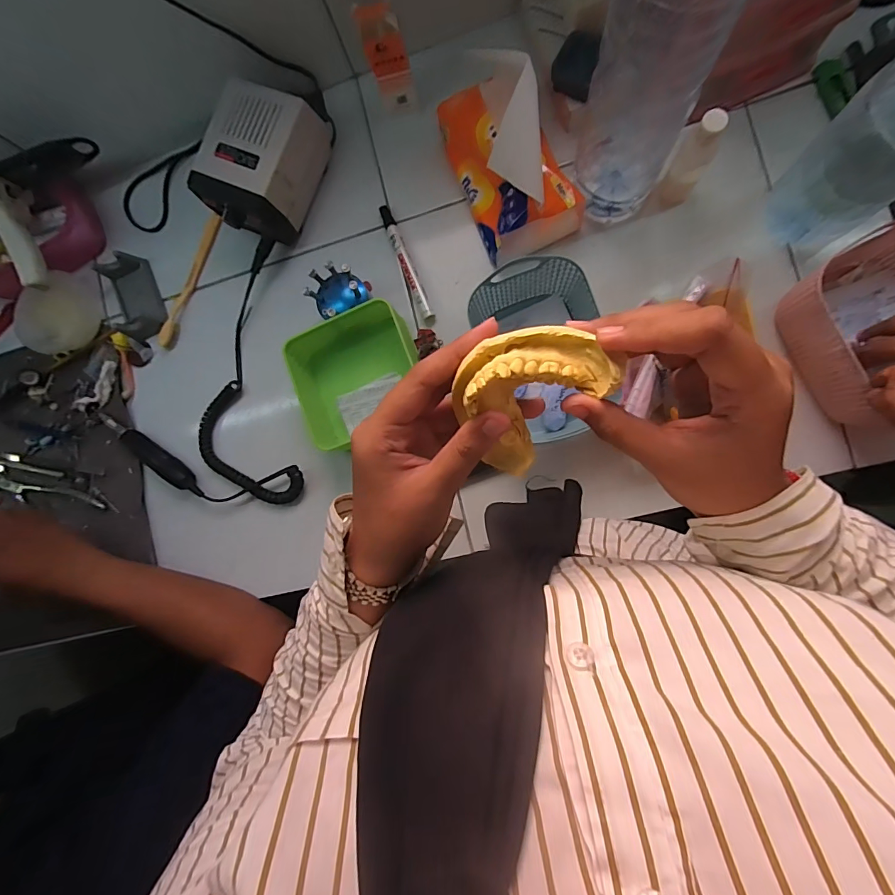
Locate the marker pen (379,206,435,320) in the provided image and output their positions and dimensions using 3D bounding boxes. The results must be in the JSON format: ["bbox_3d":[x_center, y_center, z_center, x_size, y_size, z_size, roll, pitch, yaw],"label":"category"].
[{"bbox_3d":[-0.048,-0.215,0.504,0.015,0.012,0.143,-23,86,8],"label":"marker pen"}]

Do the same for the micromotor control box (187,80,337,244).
[{"bbox_3d":[-0.209,-0.319,0.495,0.096,0.085,0.140,25,94,8],"label":"micromotor control box"}]

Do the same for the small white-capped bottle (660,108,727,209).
[{"bbox_3d":[0.237,-0.276,0.421,0.031,0.101,0.027,-8,89,9],"label":"small white-capped bottle"}]

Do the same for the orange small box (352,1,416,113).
[{"bbox_3d":[-0.061,-0.408,0.465,0.038,0.117,0.022,-19,87,9],"label":"orange small box"}]

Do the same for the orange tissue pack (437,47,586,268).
[{"bbox_3d":[0.064,-0.300,0.434,0.100,0.125,0.170,-22,87,8],"label":"orange tissue pack"}]

